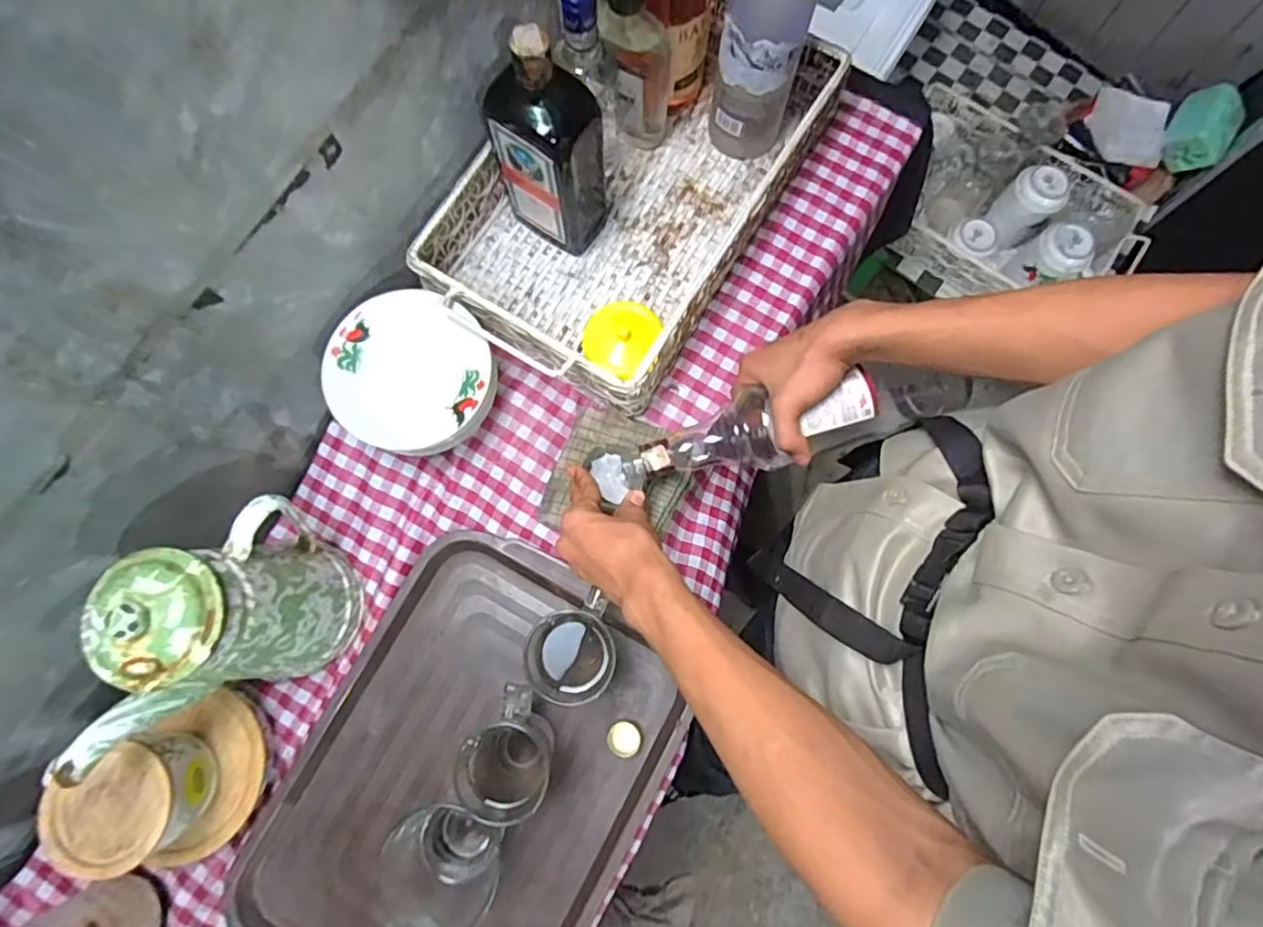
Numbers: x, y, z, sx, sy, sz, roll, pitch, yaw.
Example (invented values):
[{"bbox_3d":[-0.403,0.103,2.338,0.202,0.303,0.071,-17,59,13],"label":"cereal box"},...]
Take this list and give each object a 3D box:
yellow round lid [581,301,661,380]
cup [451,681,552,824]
[{"bbox_3d":[-0.009,-0.126,0.610,0.064,0.038,0.072,34,80,7],"label":"yellow round lid"},{"bbox_3d":[-0.104,0.256,0.540,0.081,0.087,0.091,34,80,7],"label":"cup"}]

